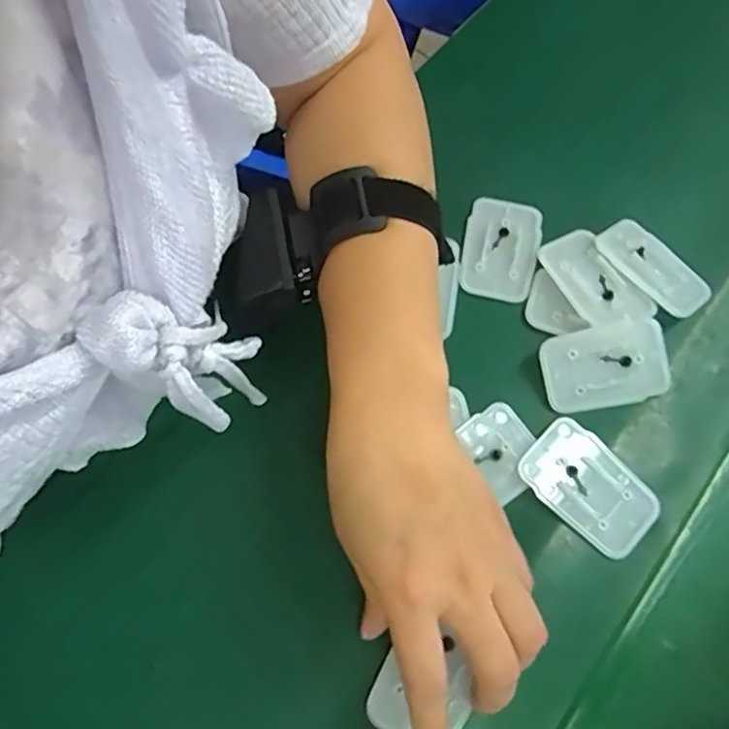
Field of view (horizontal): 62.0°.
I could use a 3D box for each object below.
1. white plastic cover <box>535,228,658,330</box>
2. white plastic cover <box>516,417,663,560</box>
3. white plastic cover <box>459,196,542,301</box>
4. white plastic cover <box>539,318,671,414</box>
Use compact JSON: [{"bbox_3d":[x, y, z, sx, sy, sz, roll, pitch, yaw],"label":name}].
[{"bbox_3d":[0.134,-0.049,0.358,0.038,0.011,0.066,-24,71,-10],"label":"white plastic cover"},{"bbox_3d":[0.117,0.064,0.317,0.044,0.005,0.069,-42,75,-15],"label":"white plastic cover"},{"bbox_3d":[0.084,-0.072,0.374,0.044,0.005,0.069,12,69,4],"label":"white plastic cover"},{"bbox_3d":[0.135,0.000,0.336,0.068,0.010,0.043,-12,70,-5],"label":"white plastic cover"}]

